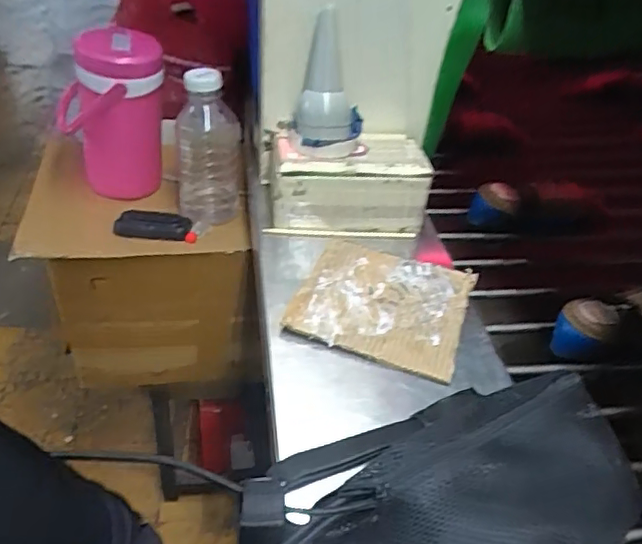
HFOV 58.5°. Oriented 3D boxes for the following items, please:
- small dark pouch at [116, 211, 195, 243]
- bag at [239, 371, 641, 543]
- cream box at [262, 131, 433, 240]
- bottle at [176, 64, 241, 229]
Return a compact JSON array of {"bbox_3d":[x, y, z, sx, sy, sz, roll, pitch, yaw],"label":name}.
[{"bbox_3d":[-0.240,-0.067,0.833,0.115,0.024,0.042,6,38,-1],"label":"small dark pouch"},{"bbox_3d":[0.087,0.170,0.393,0.304,0.086,0.144,-8,40,-18],"label":"bag"},{"bbox_3d":[0.028,-0.119,0.751,0.203,0.091,0.127,2,38,-6],"label":"cream box"},{"bbox_3d":[-0.165,-0.175,0.842,0.091,0.228,0.086,-1,38,-9],"label":"bottle"}]

